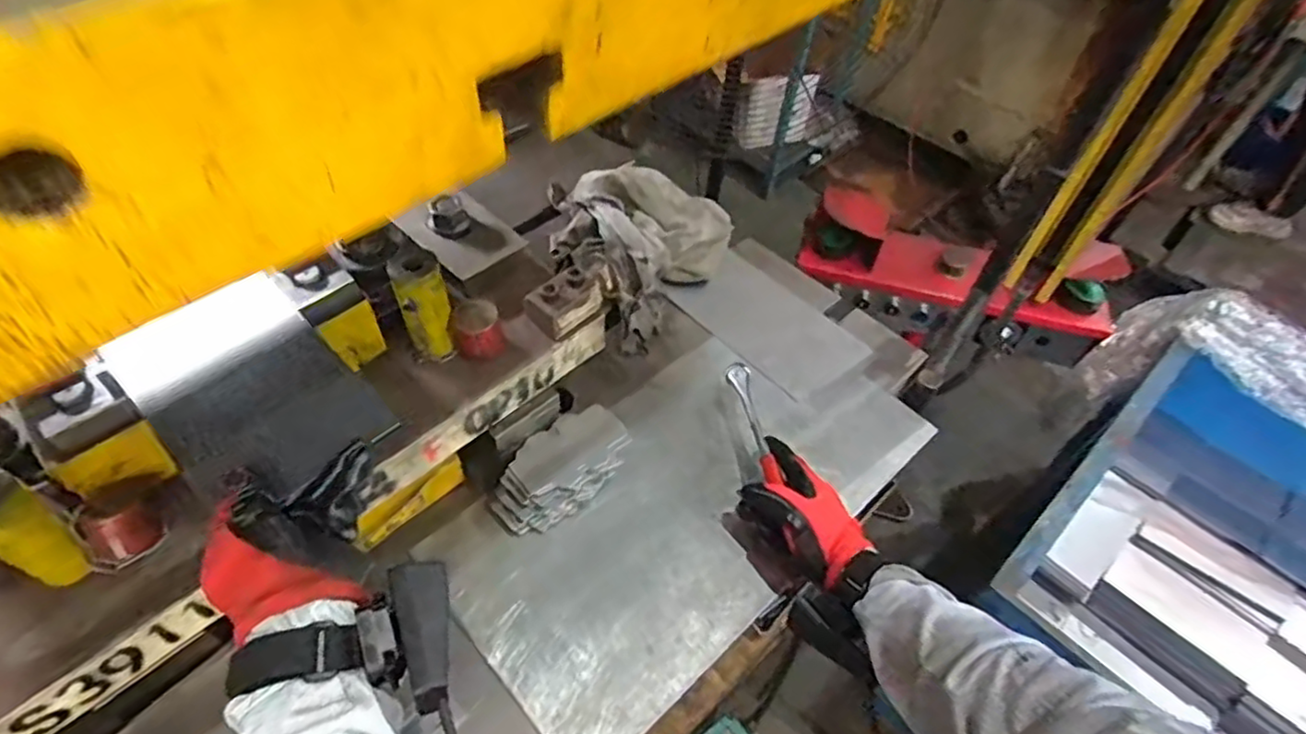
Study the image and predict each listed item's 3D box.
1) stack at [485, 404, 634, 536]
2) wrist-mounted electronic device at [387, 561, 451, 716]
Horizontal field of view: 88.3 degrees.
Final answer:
[{"bbox_3d":[-0.087,0.101,0.651,0.070,0.052,0.141,36,58,24],"label":"stack"},{"bbox_3d":[-0.117,0.134,0.345,0.024,0.018,0.073,-14,53,-13],"label":"wrist-mounted electronic device"}]

